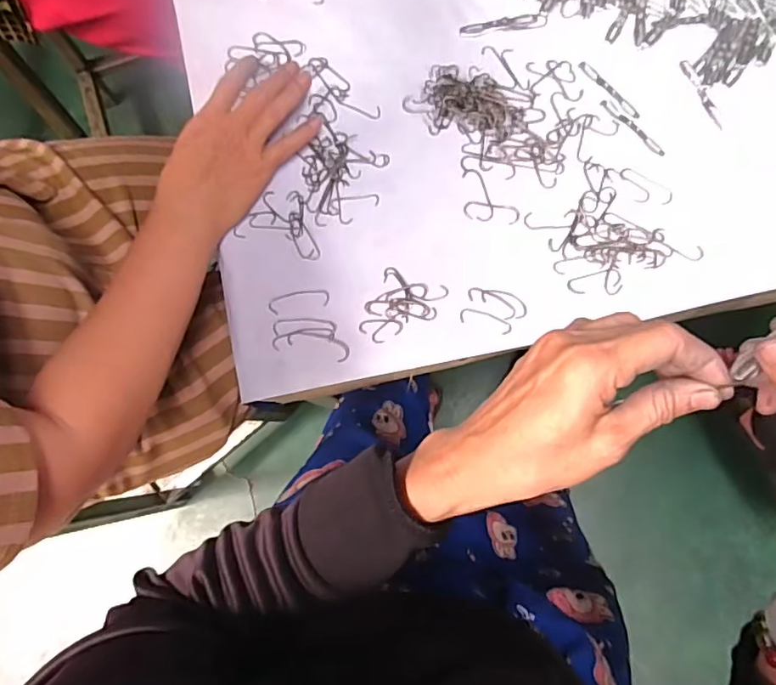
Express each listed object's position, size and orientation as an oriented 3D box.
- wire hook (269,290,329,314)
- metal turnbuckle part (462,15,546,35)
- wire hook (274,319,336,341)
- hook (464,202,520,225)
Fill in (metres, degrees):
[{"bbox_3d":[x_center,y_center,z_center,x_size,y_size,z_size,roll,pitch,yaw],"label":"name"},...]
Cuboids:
[{"bbox_3d":[-0.072,-0.034,0.451,0.048,0.004,0.016,-10,82,-1],"label":"wire hook"},{"bbox_3d":[0.102,-0.281,0.492,0.077,0.006,0.013,-7,80,0],"label":"metal turnbuckle part"},{"bbox_3d":[-0.067,-0.012,0.447,0.050,0.004,0.016,5,82,2],"label":"wire hook"},{"bbox_3d":[0.087,-0.109,0.463,0.046,0.004,0.016,8,82,2],"label":"hook"}]

